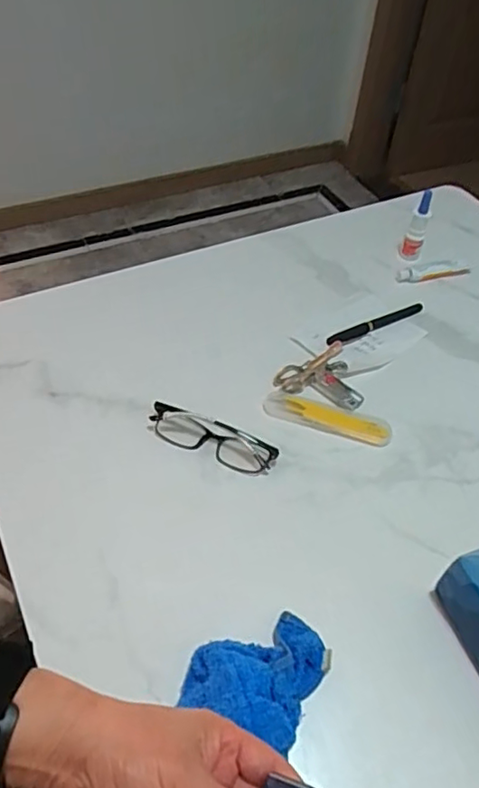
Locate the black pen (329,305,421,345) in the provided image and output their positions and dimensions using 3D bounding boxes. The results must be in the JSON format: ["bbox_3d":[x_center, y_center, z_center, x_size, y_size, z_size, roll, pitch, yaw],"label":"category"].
[{"bbox_3d":[0.168,-0.086,0.734,0.148,0.010,0.017,-24,54,-22],"label":"black pen"}]

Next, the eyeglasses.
[{"bbox_3d":[-0.027,0.046,0.605,0.134,0.026,0.034,20,51,14],"label":"eyeglasses"}]

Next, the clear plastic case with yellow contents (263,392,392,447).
[{"bbox_3d":[0.093,0.024,0.635,0.135,0.013,0.038,17,50,11],"label":"clear plastic case with yellow contents"}]

